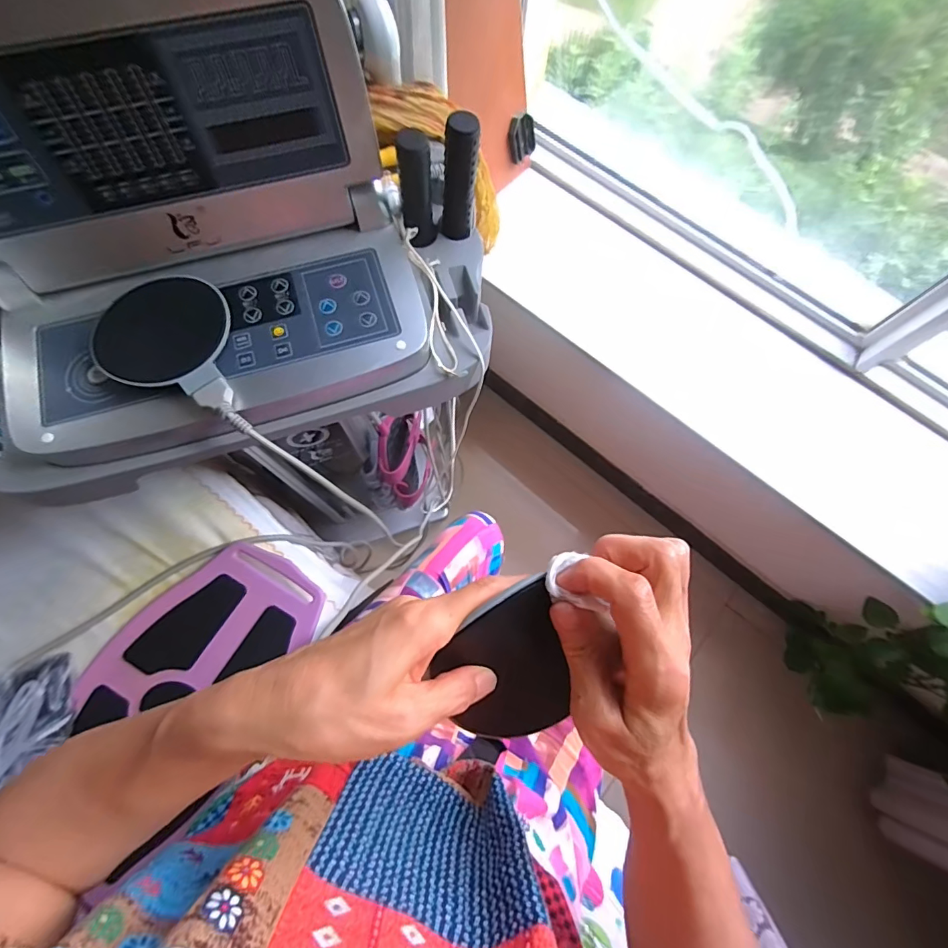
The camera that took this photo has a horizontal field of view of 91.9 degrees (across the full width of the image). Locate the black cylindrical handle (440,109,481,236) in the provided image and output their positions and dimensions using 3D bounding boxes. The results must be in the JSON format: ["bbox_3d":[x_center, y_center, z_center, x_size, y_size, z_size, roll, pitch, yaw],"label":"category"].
[{"bbox_3d":[-0.014,-0.268,0.422,0.033,0.108,0.020,-3,73,-2],"label":"black cylindrical handle"}]

